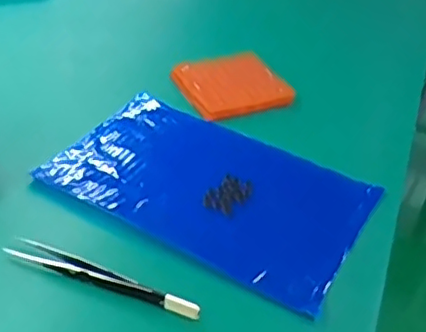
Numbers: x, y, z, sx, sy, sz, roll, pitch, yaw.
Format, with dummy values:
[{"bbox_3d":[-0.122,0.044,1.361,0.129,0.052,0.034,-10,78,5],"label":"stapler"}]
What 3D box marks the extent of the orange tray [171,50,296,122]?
[{"bbox_3d":[0.017,-0.079,0.583,0.094,0.010,0.087,-14,43,-25],"label":"orange tray"}]

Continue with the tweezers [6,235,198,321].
[{"bbox_3d":[-0.068,0.067,0.375,0.125,0.007,0.019,20,39,15],"label":"tweezers"}]

